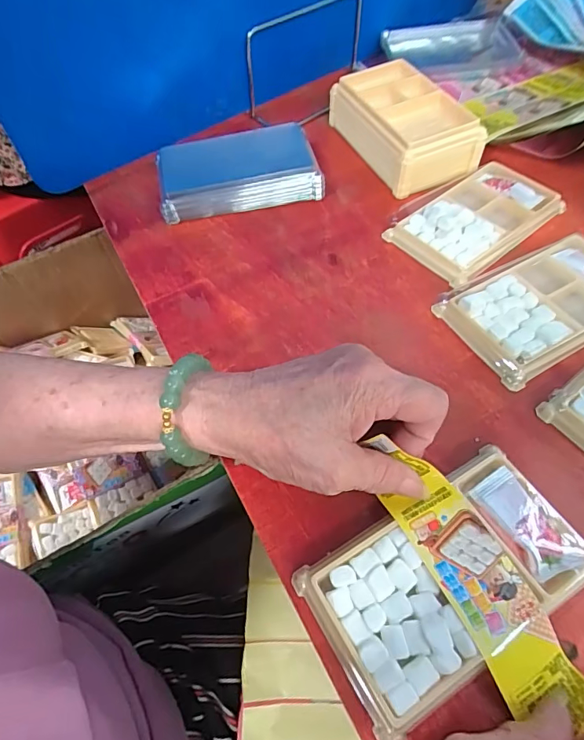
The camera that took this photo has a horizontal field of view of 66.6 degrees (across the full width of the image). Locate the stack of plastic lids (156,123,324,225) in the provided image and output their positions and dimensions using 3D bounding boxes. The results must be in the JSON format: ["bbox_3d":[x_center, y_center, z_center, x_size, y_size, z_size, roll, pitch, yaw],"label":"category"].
[{"bbox_3d":[-0.048,-0.178,0.397,0.137,0.032,0.078,-12,58,-5],"label":"stack of plastic lids"}]

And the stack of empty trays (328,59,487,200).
[{"bbox_3d":[0.102,-0.231,0.413,0.090,0.039,0.143,-17,58,-8],"label":"stack of empty trays"}]

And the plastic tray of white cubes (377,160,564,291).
[{"bbox_3d":[0.151,-0.126,0.361,0.134,0.016,0.080,-36,62,-18],"label":"plastic tray of white cubes"}]

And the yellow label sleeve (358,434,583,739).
[{"bbox_3d":[0.087,0.097,0.215,0.037,0.024,0.138,-27,67,-14],"label":"yellow label sleeve"}]

